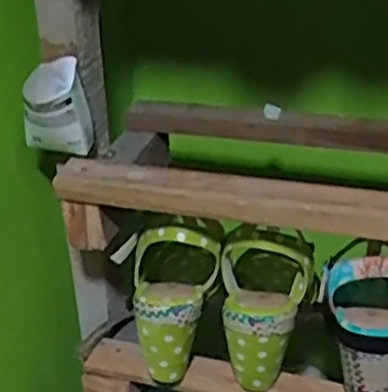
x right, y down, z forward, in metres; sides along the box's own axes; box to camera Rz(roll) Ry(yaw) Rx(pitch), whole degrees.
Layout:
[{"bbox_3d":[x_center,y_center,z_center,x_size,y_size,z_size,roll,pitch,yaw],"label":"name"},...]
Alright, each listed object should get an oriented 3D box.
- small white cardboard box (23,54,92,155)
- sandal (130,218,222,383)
[{"bbox_3d":[-0.119,-0.075,0.609,0.054,0.078,0.042,-7,27,-12],"label":"small white cardboard box"},{"bbox_3d":[-0.023,0.096,0.637,0.082,0.142,0.088,9,-7,19],"label":"sandal"}]

